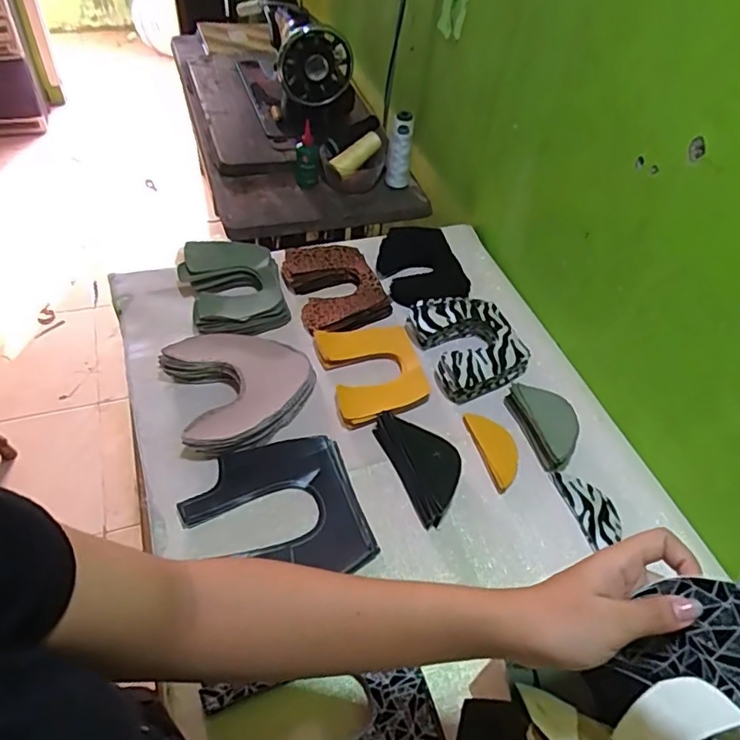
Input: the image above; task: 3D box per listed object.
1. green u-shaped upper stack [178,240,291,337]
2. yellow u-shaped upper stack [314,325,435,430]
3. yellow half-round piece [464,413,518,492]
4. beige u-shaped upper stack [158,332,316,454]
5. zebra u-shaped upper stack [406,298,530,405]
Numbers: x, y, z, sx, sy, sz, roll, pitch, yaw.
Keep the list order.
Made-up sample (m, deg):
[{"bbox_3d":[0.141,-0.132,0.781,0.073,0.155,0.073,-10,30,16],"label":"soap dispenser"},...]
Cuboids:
[{"bbox_3d":[-0.196,-0.118,0.830,0.132,0.056,0.163,-15,53,-19],"label":"green u-shaped upper stack"},{"bbox_3d":[0.004,-0.002,0.768,0.125,0.026,0.161,-9,51,-15],"label":"yellow u-shaped upper stack"},{"bbox_3d":[0.156,0.096,0.708,0.046,0.018,0.107,-9,51,-15],"label":"yellow half-round piece"},{"bbox_3d":[-0.160,0.017,0.718,0.165,0.052,0.168,-14,52,-18],"label":"beige u-shaped upper stack"},{"bbox_3d":[0.139,-0.040,0.797,0.131,0.049,0.155,-13,52,-17],"label":"zebra u-shaped upper stack"}]

